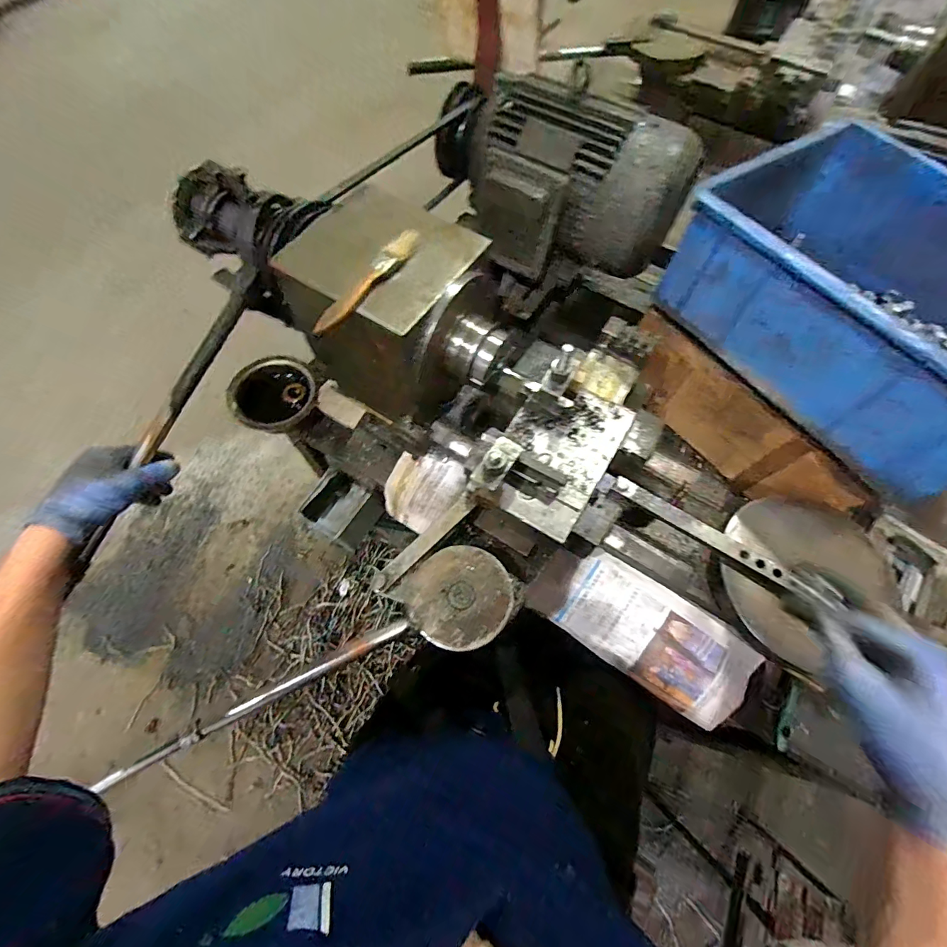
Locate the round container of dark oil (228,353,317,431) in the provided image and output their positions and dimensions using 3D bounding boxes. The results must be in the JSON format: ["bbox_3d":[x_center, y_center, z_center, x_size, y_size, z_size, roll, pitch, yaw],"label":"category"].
[{"bbox_3d":[-0.305,-0.117,0.668,0.125,0.057,0.117,0,65,-1],"label":"round container of dark oil"}]

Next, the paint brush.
[{"bbox_3d":[-0.103,-0.186,0.411,0.026,0.013,0.143,30,68,12],"label":"paint brush"}]

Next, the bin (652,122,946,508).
[{"bbox_3d":[0.466,-0.202,0.492,0.297,0.139,0.391,-30,70,-14],"label":"bin"}]

